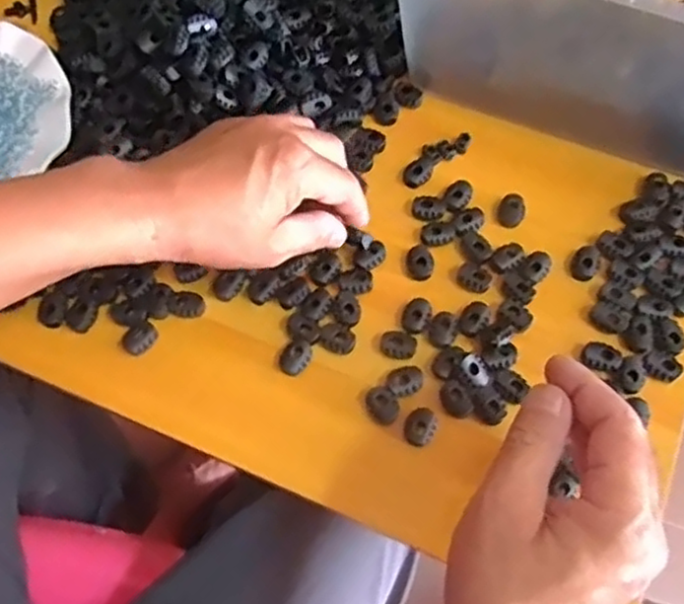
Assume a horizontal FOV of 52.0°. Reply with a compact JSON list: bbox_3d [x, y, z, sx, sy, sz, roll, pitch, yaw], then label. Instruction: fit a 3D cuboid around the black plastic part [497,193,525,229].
[{"bbox_3d":[0.113,-0.062,0.470,0.017,0.011,0.021,-5,65,-3],"label":"black plastic part"}]

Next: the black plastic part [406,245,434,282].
[{"bbox_3d":[0.051,-0.025,0.453,0.018,0.006,0.023,-2,65,-2],"label":"black plastic part"}]

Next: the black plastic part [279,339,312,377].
[{"bbox_3d":[-0.028,0.033,0.427,0.017,0.007,0.023,30,68,12],"label":"black plastic part"}]

